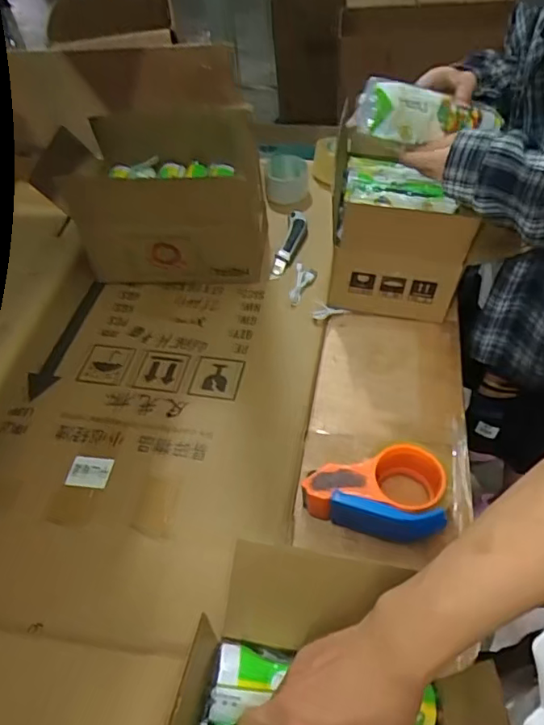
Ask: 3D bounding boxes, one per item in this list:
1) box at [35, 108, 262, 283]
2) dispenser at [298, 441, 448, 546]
[{"bbox_3d":[-0.158,-0.265,0.894,0.274,0.210,0.207,-1,49,4],"label":"box"},{"bbox_3d":[0.113,0.150,0.622,0.155,0.058,0.096,-3,49,2],"label":"dispenser"}]

